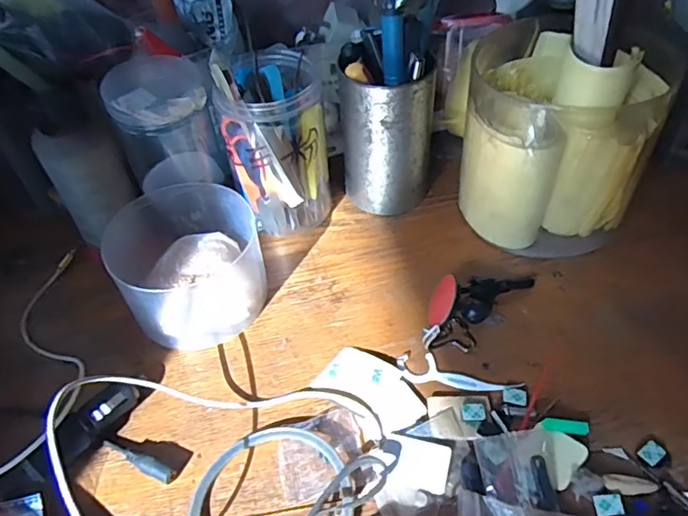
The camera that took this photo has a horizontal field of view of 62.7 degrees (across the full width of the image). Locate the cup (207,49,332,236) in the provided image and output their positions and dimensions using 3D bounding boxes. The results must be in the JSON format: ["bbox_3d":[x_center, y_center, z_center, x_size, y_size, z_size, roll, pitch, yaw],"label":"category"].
[{"bbox_3d":[-0.048,-0.082,0.408,0.070,0.129,0.063,-9,46,-2],"label":"cup"}]

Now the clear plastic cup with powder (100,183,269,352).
[{"bbox_3d":[-0.107,-0.001,0.390,0.097,0.056,0.116,-24,49,-16],"label":"clear plastic cup with powder"}]

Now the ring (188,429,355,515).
[{"bbox_3d":[-0.038,0.127,0.291,0.083,0.011,0.086,-3,46,3],"label":"ring"}]

